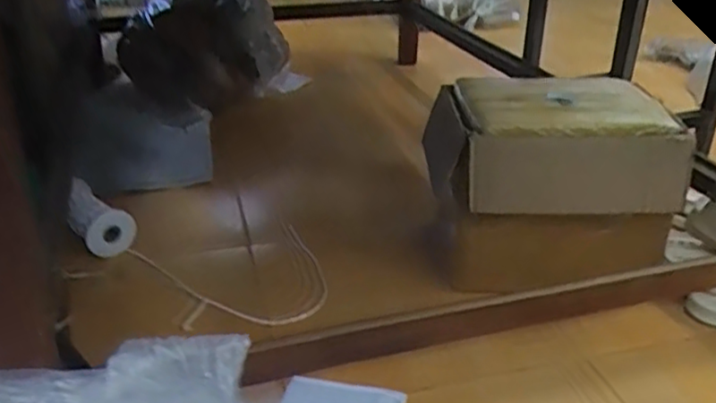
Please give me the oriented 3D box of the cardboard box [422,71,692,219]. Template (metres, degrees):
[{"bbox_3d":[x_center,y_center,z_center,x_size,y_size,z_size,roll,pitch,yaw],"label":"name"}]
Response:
[{"bbox_3d":[0.282,-0.088,0.981,0.339,0.125,0.208,0,29,-1],"label":"cardboard box"}]

